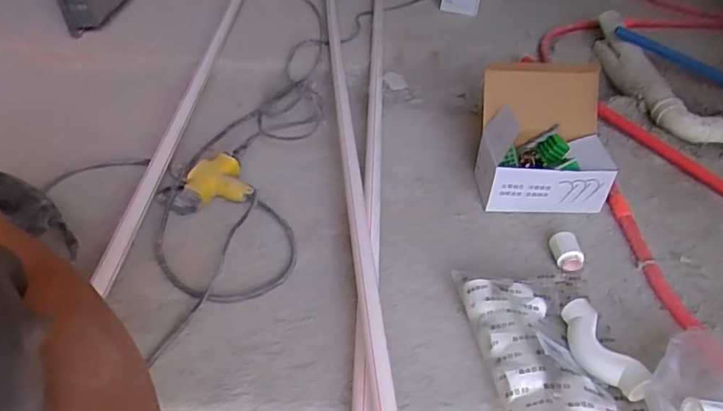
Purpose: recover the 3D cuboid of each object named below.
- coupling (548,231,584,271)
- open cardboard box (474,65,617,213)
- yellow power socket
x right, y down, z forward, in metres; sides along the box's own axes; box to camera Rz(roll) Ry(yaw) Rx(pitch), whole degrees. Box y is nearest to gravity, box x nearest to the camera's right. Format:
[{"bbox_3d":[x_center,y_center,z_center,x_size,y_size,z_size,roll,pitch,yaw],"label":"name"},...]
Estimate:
[{"bbox_3d":[0.280,0.062,0.745,0.031,0.034,0.051,-4,41,-10],"label":"coupling"},{"bbox_3d":[0.281,-0.099,0.843,0.184,0.188,0.154,-1,41,-6],"label":"open cardboard box"},{"bbox_3d":[-0.217,-0.035,0.819,0.084,0.037,0.089,-18,45,-24],"label":"yellow power socket"}]

